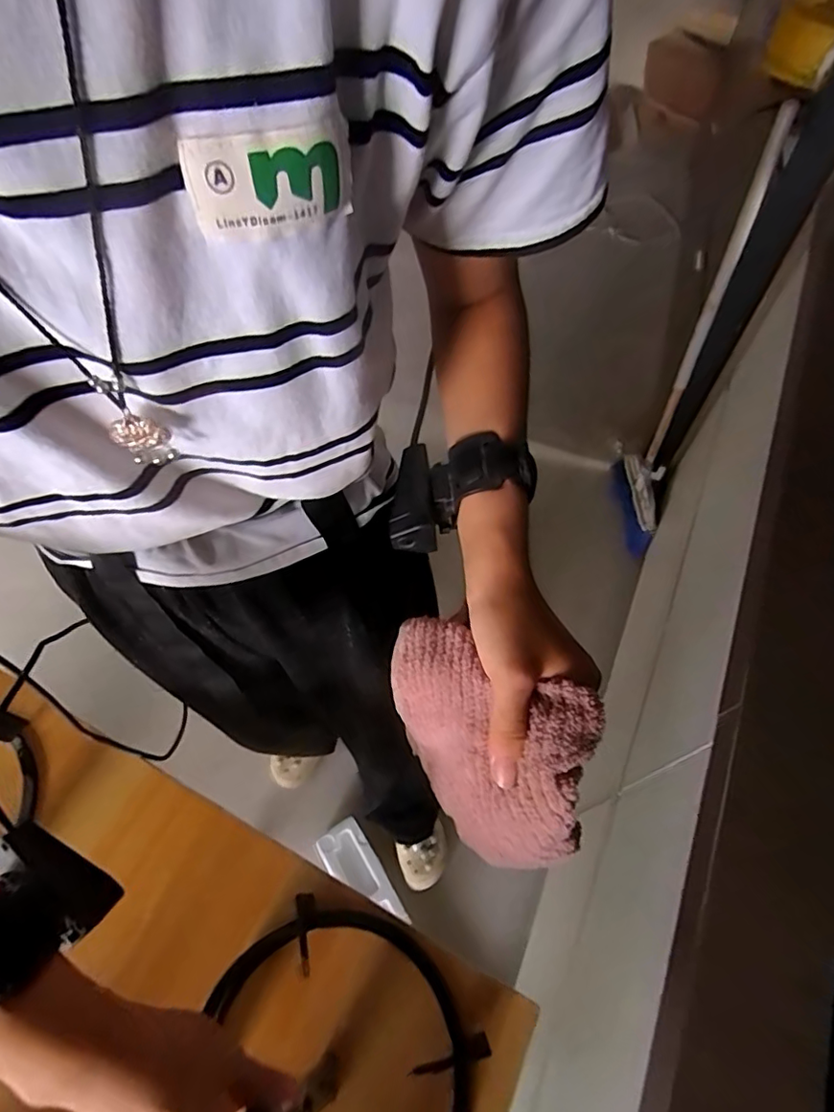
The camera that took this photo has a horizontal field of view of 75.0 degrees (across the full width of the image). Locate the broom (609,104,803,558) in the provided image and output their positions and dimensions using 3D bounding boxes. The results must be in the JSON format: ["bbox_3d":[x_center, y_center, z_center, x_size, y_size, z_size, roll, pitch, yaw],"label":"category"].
[{"bbox_3d":[0.598,-0.373,1.246,0.082,0.903,0.366,9,59,8],"label":"broom"}]

